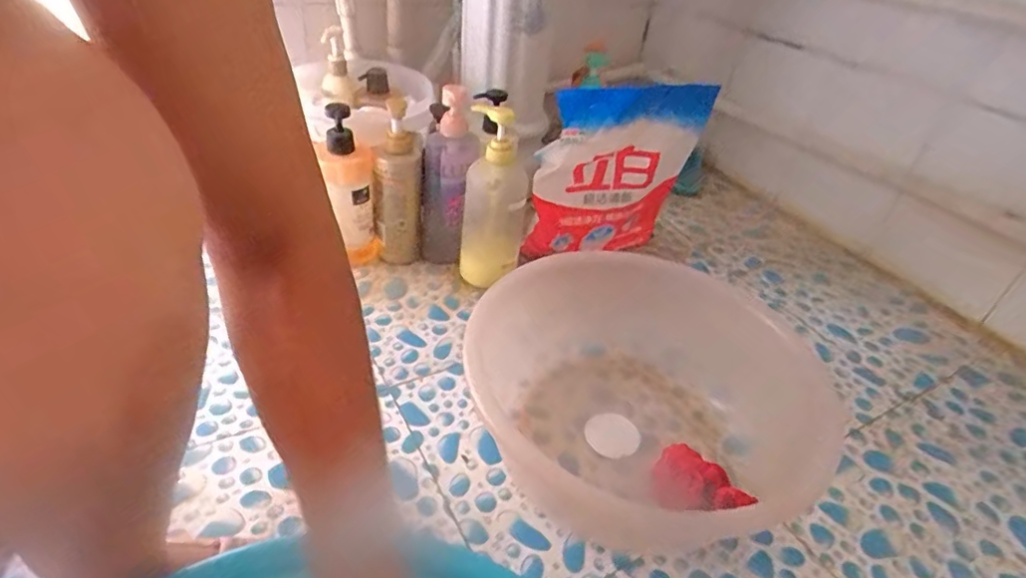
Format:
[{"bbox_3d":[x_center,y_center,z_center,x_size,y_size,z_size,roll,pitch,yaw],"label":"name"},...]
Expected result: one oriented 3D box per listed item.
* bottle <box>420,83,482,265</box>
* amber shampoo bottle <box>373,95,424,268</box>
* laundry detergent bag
[{"bbox_3d":[-0.091,-0.157,0.821,0.068,0.266,0.060,23,39,20],"label":"bottle"},{"bbox_3d":[-0.166,-0.145,0.807,0.066,0.235,0.061,-2,37,-11],"label":"amber shampoo bottle"},{"bbox_3d":[0.151,-0.171,0.838,0.251,0.266,0.069,-11,39,-21],"label":"laundry detergent bag"}]

